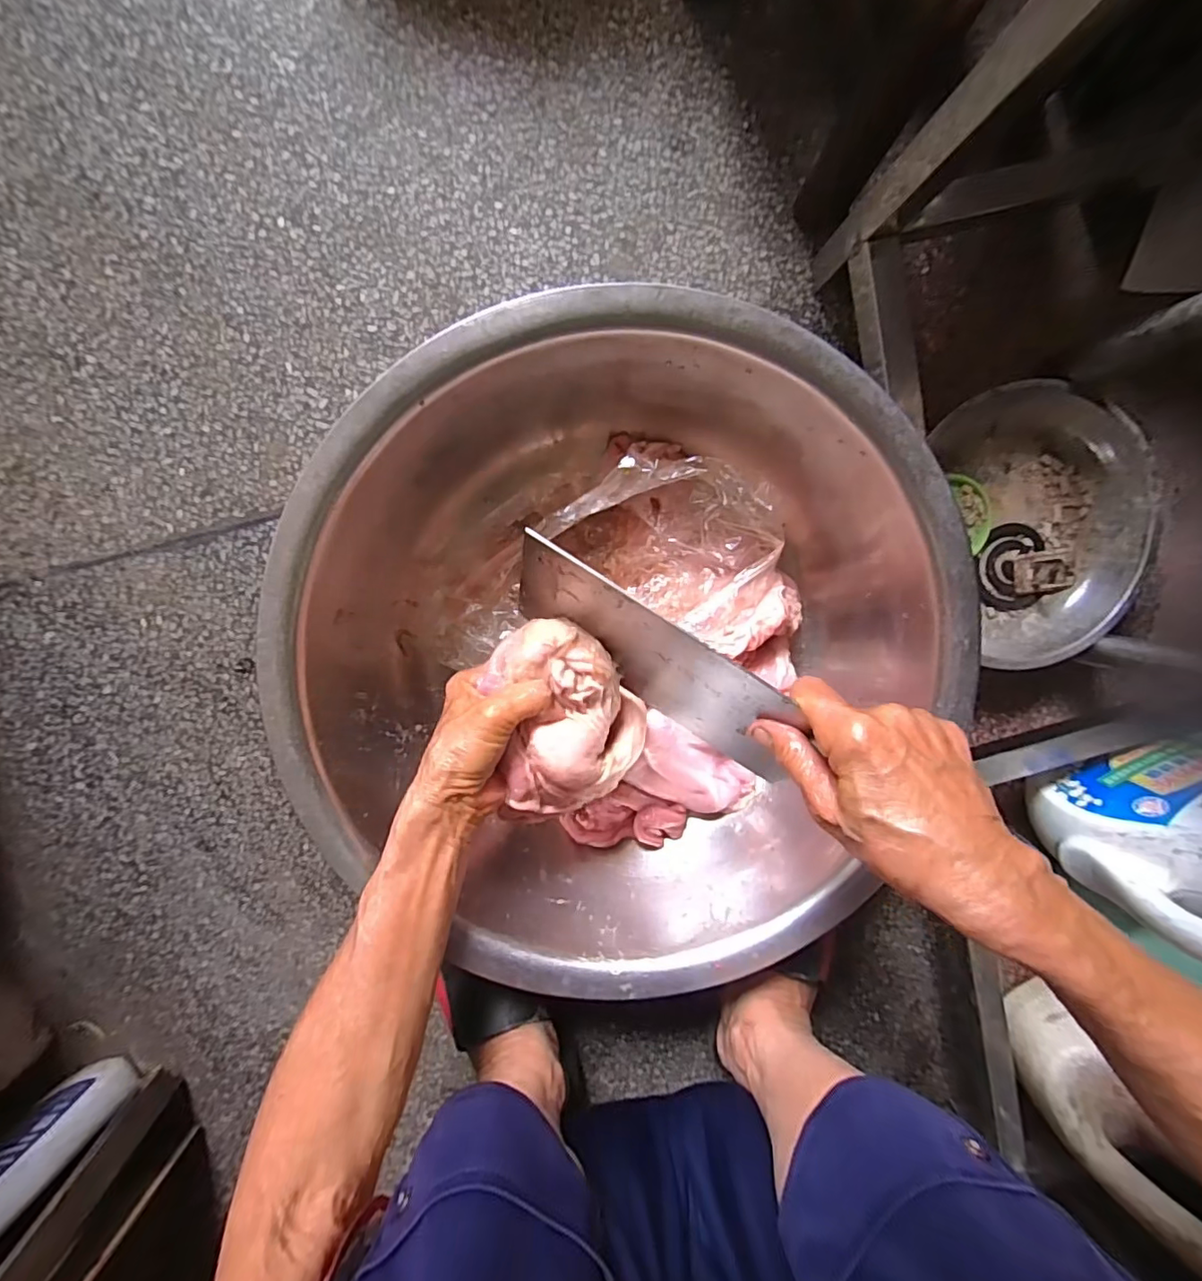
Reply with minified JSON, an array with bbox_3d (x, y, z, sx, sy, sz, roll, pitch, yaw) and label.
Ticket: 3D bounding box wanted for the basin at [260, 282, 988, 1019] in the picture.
[{"bbox_3d":[0.010,0.009,0.397,0.409,0.126,0.424,0,99,-3],"label":"basin"}]

